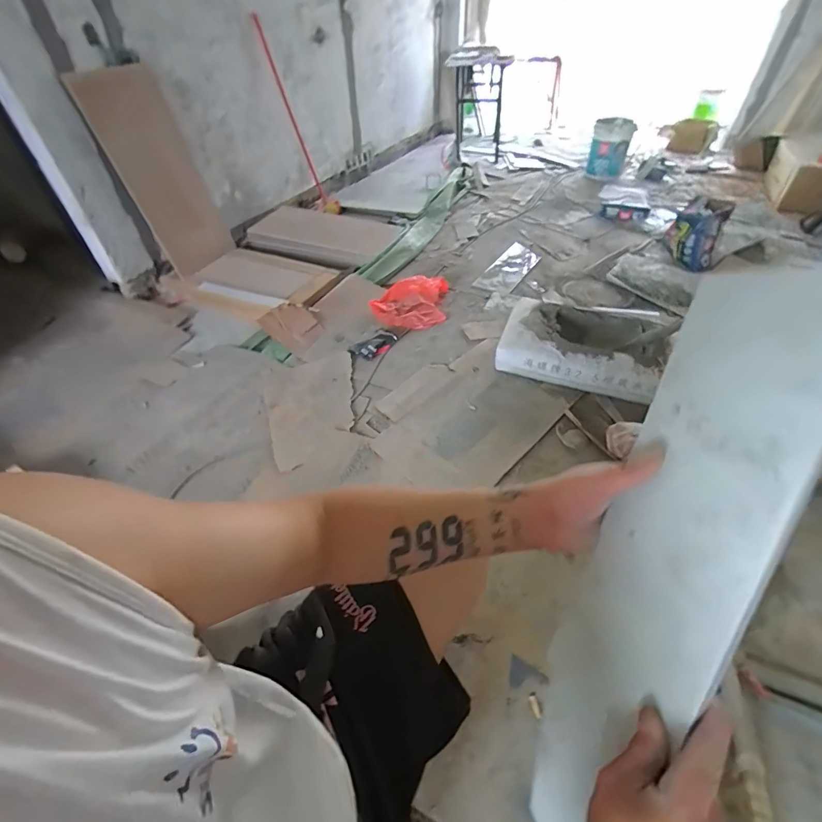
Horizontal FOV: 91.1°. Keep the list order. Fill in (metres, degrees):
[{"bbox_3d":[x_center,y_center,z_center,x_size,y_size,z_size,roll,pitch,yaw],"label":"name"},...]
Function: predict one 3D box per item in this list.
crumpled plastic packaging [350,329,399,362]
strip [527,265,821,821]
[{"bbox_3d":[-0.149,-0.283,1.710,0.200,0.048,0.104,-22,48,-17],"label":"crumpled plastic packaging"},{"bbox_3d":[0.199,0.142,0.337,0.012,0.508,0.142,13,13,-16],"label":"strip"}]

